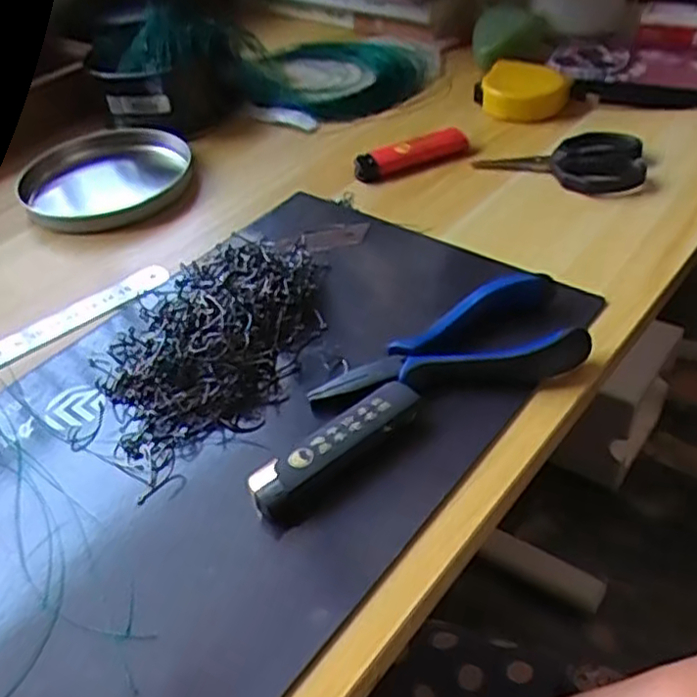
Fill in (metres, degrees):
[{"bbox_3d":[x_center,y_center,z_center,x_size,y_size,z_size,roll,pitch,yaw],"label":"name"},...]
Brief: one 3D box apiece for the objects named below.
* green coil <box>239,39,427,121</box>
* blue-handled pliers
[{"bbox_3d":[-0.010,-0.222,0.557,0.128,0.023,0.135,6,44,13],"label":"green coil"},{"bbox_3d":[0.044,0.001,0.313,0.120,0.017,0.052,-16,43,-10],"label":"blue-handled pliers"}]

